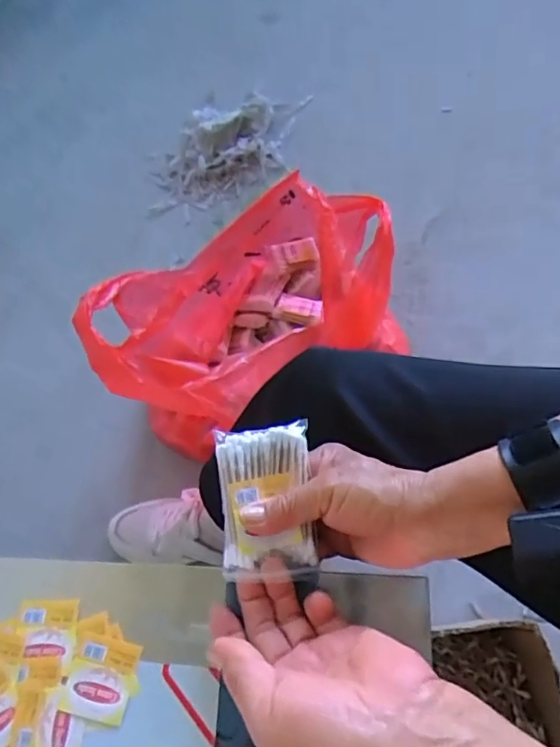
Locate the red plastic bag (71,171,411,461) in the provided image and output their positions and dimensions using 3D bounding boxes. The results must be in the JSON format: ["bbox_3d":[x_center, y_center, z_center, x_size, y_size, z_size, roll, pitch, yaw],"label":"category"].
[{"bbox_3d":[-0.050,-0.091,0.797,0.418,0.227,0.309,-32,67,-8],"label":"red plastic bag"}]

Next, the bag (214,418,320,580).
[{"bbox_3d":[-0.009,0.077,0.349,0.058,0.021,0.089,-6,64,0],"label":"bag"}]

